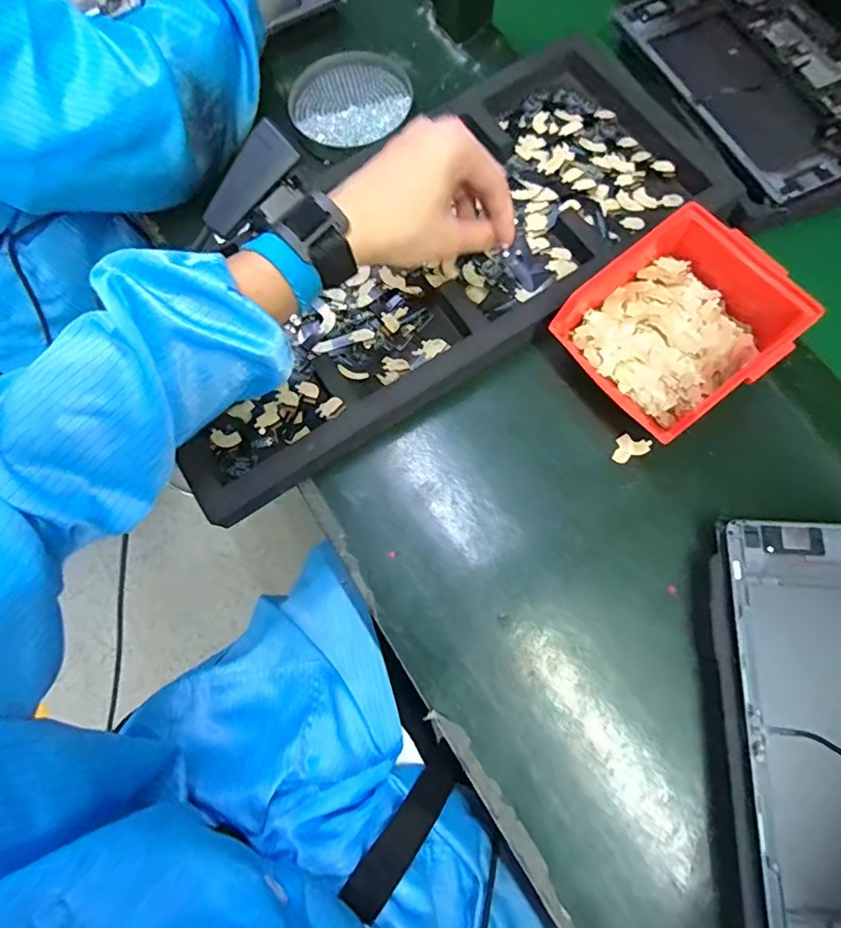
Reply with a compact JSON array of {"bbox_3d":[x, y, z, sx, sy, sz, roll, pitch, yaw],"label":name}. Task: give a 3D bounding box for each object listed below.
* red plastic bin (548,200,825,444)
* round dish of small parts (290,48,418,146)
[{"bbox_3d":[0.190,-0.101,0.379,0.142,0.065,0.124,-38,75,-10],"label":"red plastic bin"},{"bbox_3d":[-0.066,-0.350,0.493,0.114,0.009,0.100,-16,73,-4],"label":"round dish of small parts"}]

